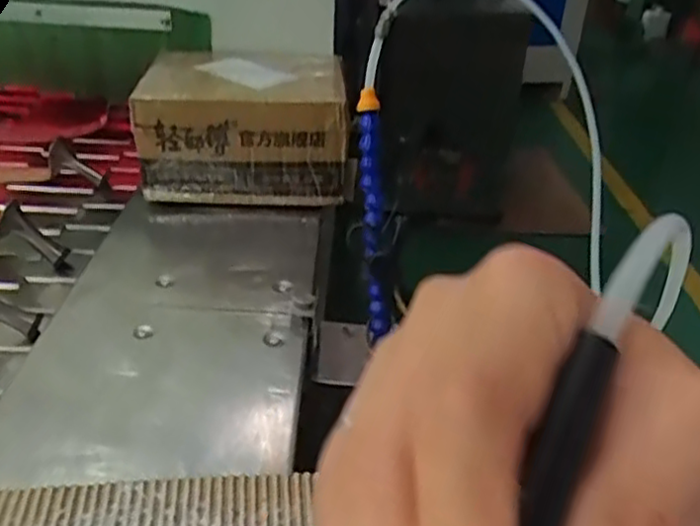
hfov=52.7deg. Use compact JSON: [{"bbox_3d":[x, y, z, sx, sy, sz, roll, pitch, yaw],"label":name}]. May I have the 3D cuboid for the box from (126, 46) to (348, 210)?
[{"bbox_3d":[-0.129,-0.179,0.924,0.242,0.152,0.229,3,28,-1],"label":"box"}]

